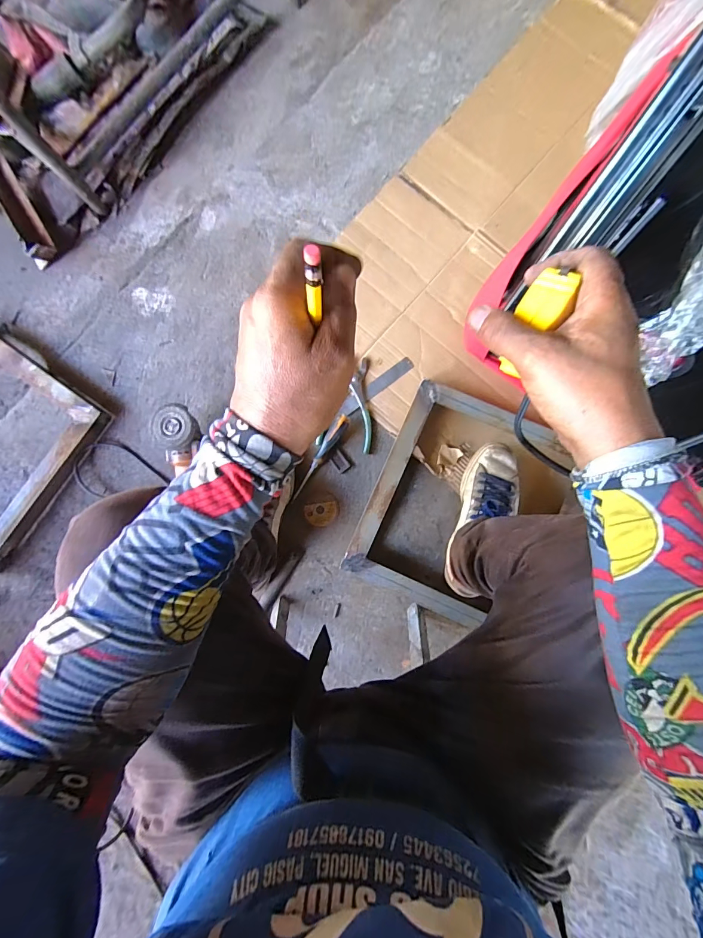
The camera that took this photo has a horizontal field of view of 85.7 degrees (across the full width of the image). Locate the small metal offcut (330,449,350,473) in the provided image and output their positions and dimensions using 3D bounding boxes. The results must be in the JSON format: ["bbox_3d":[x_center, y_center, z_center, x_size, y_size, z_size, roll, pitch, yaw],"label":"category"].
[{"bbox_3d":[-0.023,-0.015,0.757,0.026,0.004,0.042,-36,85,-1],"label":"small metal offcut"}]

